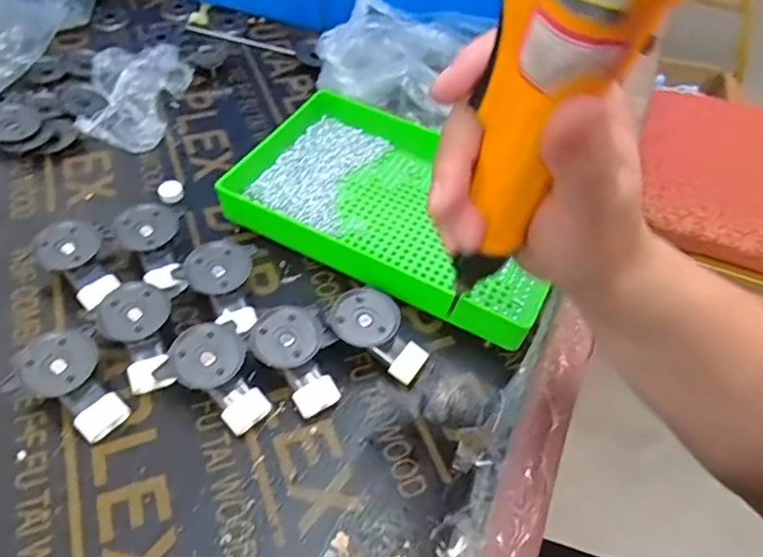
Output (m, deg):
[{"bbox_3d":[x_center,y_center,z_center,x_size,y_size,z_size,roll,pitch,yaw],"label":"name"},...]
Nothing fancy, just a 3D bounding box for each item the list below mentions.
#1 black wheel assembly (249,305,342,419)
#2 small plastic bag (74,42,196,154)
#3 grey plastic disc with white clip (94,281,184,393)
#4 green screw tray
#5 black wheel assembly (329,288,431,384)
[{"bbox_3d":[-0.052,0.051,0.368,0.047,0.029,0.064,-18,55,-17],"label":"black wheel assembly"},{"bbox_3d":[-0.230,-0.170,0.533,0.087,0.027,0.131,6,51,1],"label":"small plastic bag"},{"bbox_3d":[-0.152,0.036,0.372,0.045,0.030,0.070,-6,52,-9],"label":"grey plastic disc with white clip"},{"bbox_3d":[0.015,-0.060,0.451,0.251,0.042,0.160,26,54,16],"label":"green screw tray"},{"bbox_3d":[0.000,0.036,0.383,0.063,0.030,0.041,21,53,12],"label":"black wheel assembly"}]

